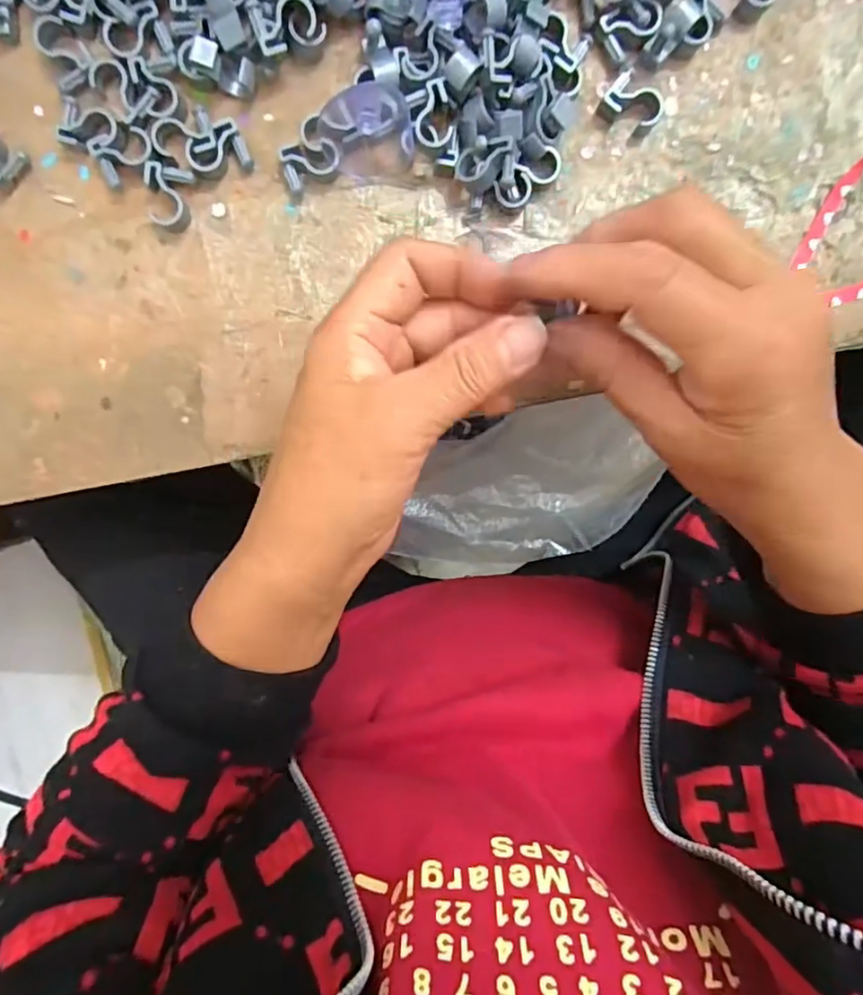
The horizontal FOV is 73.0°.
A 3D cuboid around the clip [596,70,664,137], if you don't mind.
[{"bbox_3d":[0.087,-0.168,0.250,0.025,0.011,0.016,35,95,-6],"label":"clip"}]

